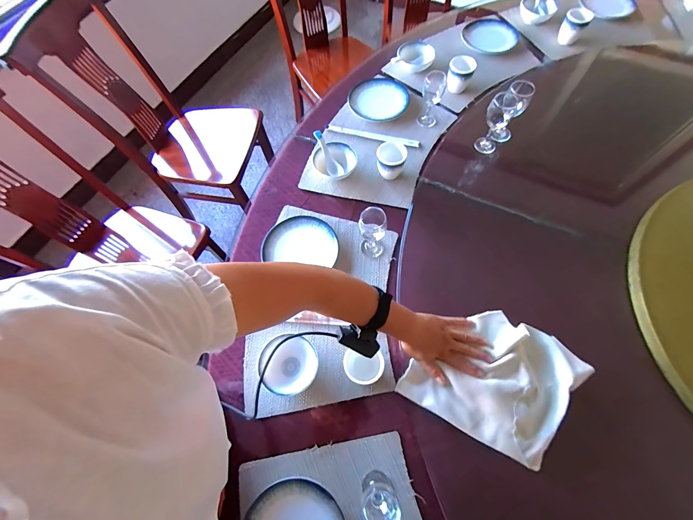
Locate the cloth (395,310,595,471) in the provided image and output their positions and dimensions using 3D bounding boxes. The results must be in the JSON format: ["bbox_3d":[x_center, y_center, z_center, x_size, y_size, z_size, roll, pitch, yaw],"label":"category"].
[{"bbox_3d":[0.273,0.210,0.561,0.239,0.034,0.269,39,73,17],"label":"cloth"}]

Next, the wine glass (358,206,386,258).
[{"bbox_3d":[0.056,-0.059,0.673,0.055,0.128,0.051,-1,66,2],"label":"wine glass"}]

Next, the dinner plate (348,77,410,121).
[{"bbox_3d":[0.101,-0.494,0.929,0.169,0.014,0.183,-1,66,2],"label":"dinner plate"}]

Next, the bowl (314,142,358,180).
[{"bbox_3d":[-0.030,-0.258,0.820,0.104,0.048,0.118,-34,70,-12],"label":"bowl"}]

